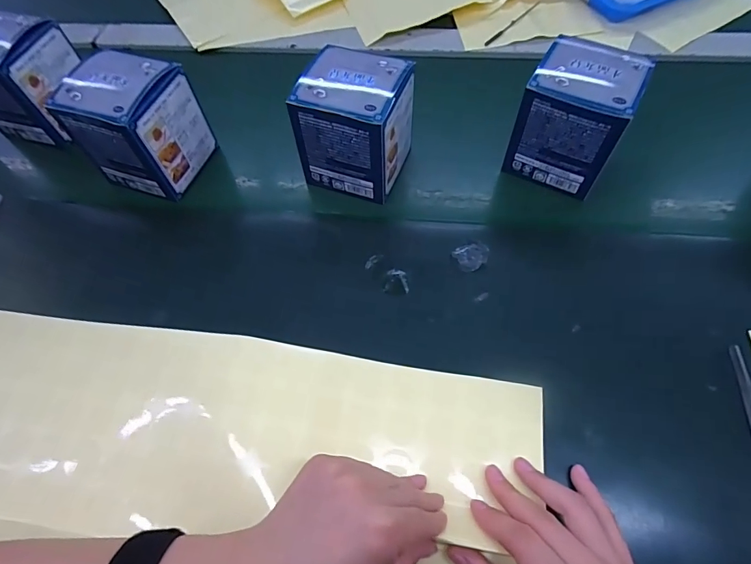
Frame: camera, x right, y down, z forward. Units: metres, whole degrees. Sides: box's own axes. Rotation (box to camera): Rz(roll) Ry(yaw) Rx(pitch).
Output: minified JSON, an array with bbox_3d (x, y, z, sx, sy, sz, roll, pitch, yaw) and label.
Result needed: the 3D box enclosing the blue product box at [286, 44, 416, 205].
[{"bbox_3d":[-0.017,-0.140,0.372,0.087,0.093,0.086,17,65,14],"label":"blue product box"}]

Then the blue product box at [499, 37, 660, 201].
[{"bbox_3d":[0.173,-0.143,0.364,0.095,0.098,0.075,25,67,17],"label":"blue product box"}]

